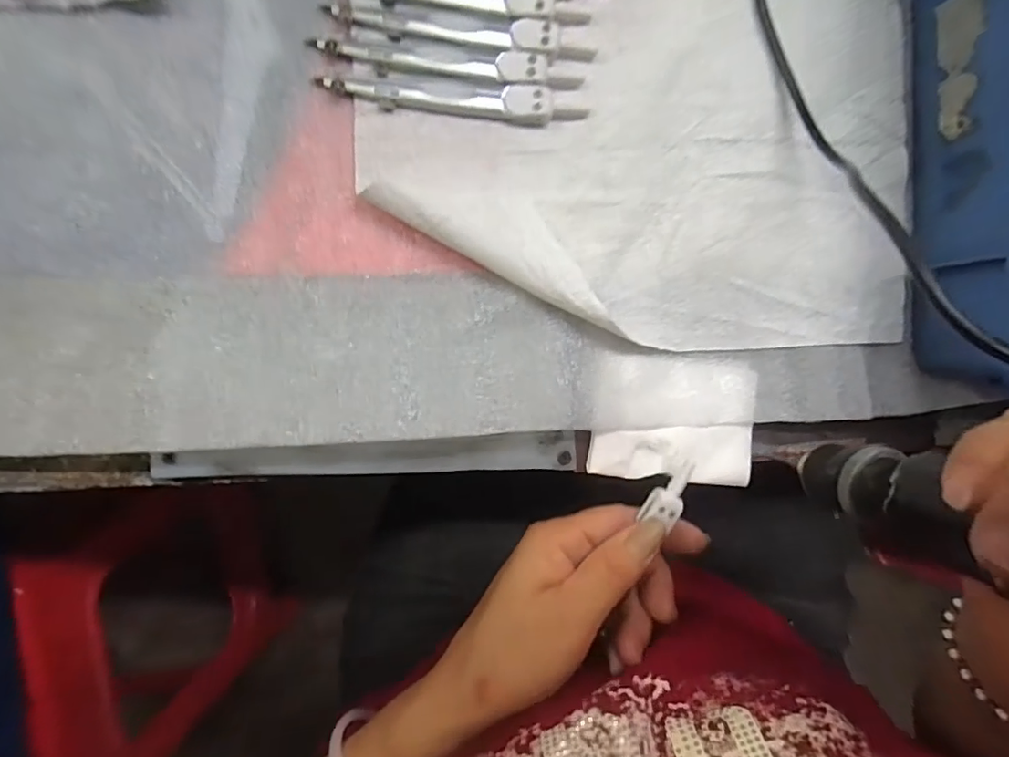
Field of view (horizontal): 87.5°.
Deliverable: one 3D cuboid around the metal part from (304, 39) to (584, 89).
[{"bbox_3d":[-0.026,-0.151,0.252,0.128,0.007,0.015,3,93,-6],"label":"metal part"}]

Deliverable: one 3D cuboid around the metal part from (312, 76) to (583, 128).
[{"bbox_3d":[-0.023,-0.134,0.253,0.126,0.006,0.016,0,93,-6],"label":"metal part"}]

